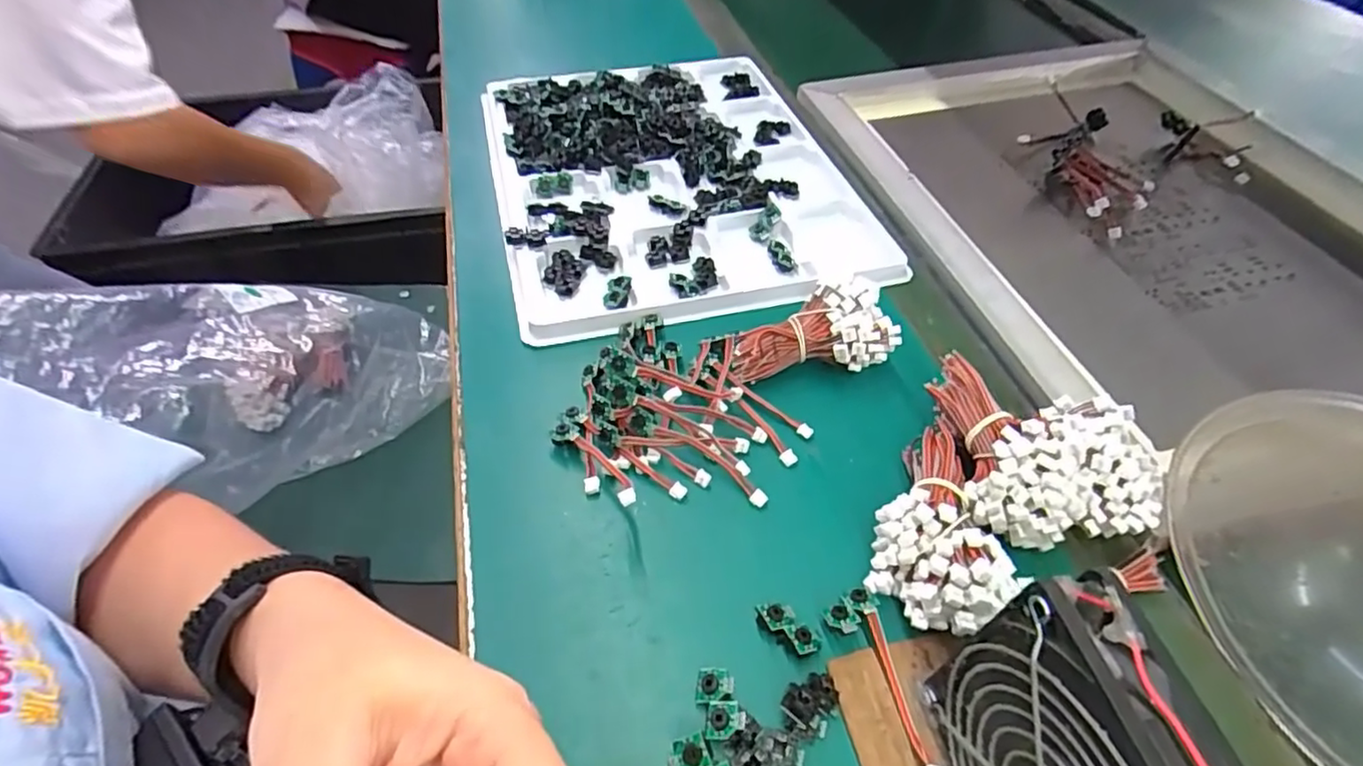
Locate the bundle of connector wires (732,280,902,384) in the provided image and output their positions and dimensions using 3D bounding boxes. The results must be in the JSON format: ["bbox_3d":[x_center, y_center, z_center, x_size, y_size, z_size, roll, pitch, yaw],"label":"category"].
[{"bbox_3d":[0.082,-0.030,0.406,0.100,0.043,0.043,-3,50,-5],"label":"bundle of connector wires"}]

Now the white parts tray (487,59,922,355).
[{"bbox_3d":[-0.014,-0.193,0.548,0.281,0.026,0.353,-10,51,-11],"label":"white parts tray"}]

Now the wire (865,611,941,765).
[{"bbox_3d":[0.098,0.139,0.285,0.008,0.009,0.072,-8,50,-9],"label":"wire"}]

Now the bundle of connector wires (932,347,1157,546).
[{"bbox_3d":[0.193,0.035,0.350,0.099,0.060,0.109,-2,50,-5],"label":"bundle of connector wires"}]

